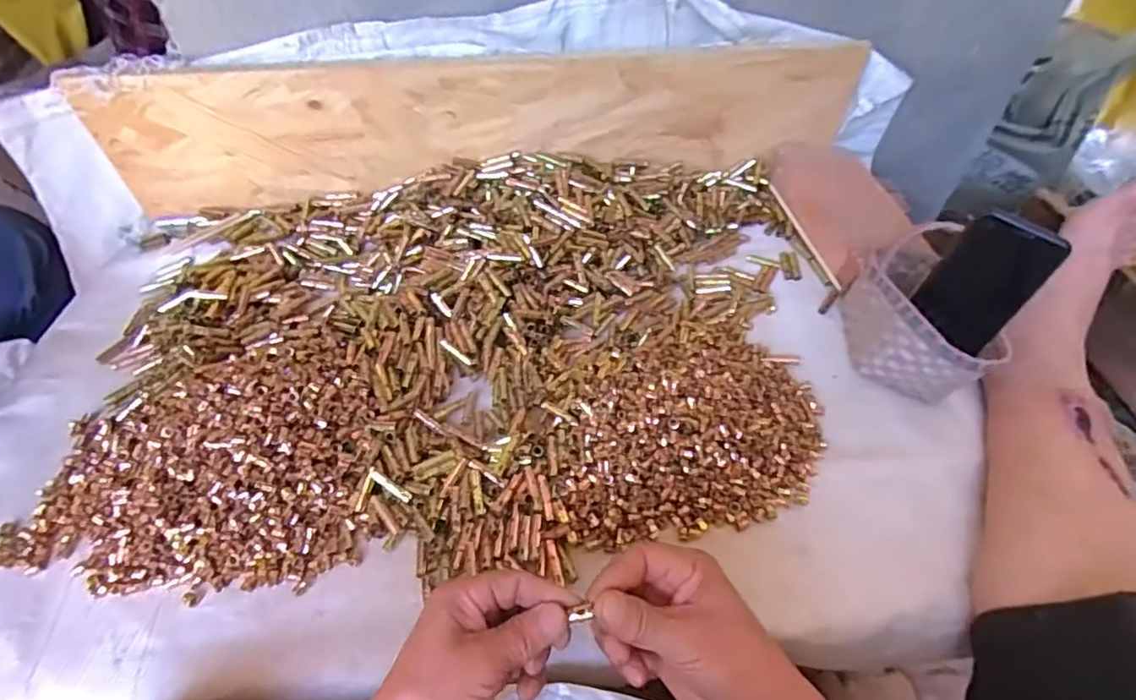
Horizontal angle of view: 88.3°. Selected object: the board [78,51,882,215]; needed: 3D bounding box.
[{"bbox_3d":[-0.094,-0.262,0.718,0.884,0.175,0.030,-5,53,-4],"label":"board"}]

